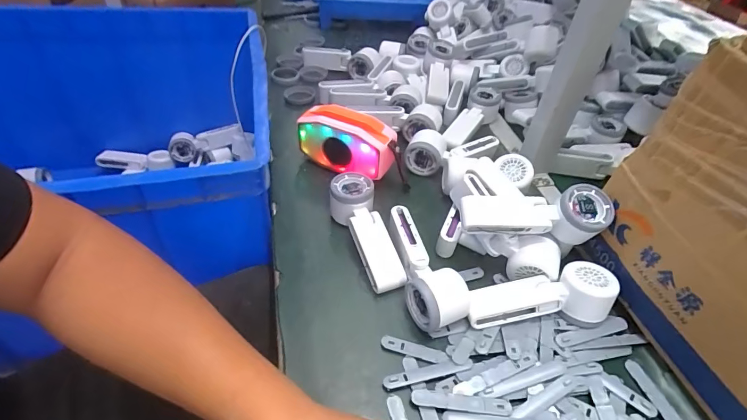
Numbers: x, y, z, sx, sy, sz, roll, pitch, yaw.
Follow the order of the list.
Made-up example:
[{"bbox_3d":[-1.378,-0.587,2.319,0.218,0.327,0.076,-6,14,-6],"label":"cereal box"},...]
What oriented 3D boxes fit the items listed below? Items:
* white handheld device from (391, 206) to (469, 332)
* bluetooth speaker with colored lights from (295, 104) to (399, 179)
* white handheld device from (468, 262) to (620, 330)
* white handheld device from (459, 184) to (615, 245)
[{"bbox_3d":[0.054,0.064,0.477,0.061,0.051,0.157,-14,48,-18],"label":"white handheld device"},{"bbox_3d":[-0.040,-0.096,0.602,0.149,0.101,0.054,21,47,16],"label":"bluetooth speaker with colored lights"},{"bbox_3d":[0.185,0.098,0.450,0.158,0.053,0.057,-1,45,-6],"label":"white handheld device"},{"bbox_3d":[0.187,0.007,0.466,0.165,0.056,0.048,6,45,-1],"label":"white handheld device"}]

